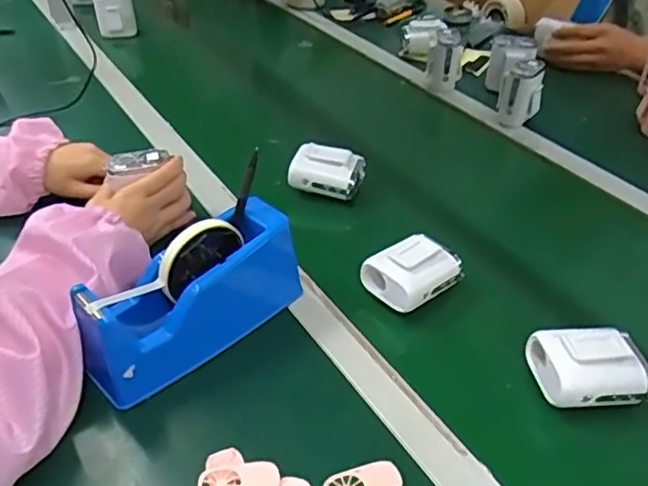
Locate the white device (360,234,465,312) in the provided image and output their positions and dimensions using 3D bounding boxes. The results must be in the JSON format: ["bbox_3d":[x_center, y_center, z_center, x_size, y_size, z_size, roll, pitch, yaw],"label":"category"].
[{"bbox_3d":[0.090,0.025,0.608,0.094,0.039,0.068,-24,44,-27],"label":"white device"}]

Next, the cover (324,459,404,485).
[{"bbox_3d":[0.029,0.180,0.454,0.058,0.004,0.028,-12,39,-14],"label":"cover"}]

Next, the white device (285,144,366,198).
[{"bbox_3d":[0.004,-0.091,0.750,0.090,0.042,0.056,7,39,9],"label":"white device"}]

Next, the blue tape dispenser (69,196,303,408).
[{"bbox_3d":[-0.115,0.051,0.545,0.205,0.119,0.068,-31,47,-33],"label":"blue tape dispenser"}]

